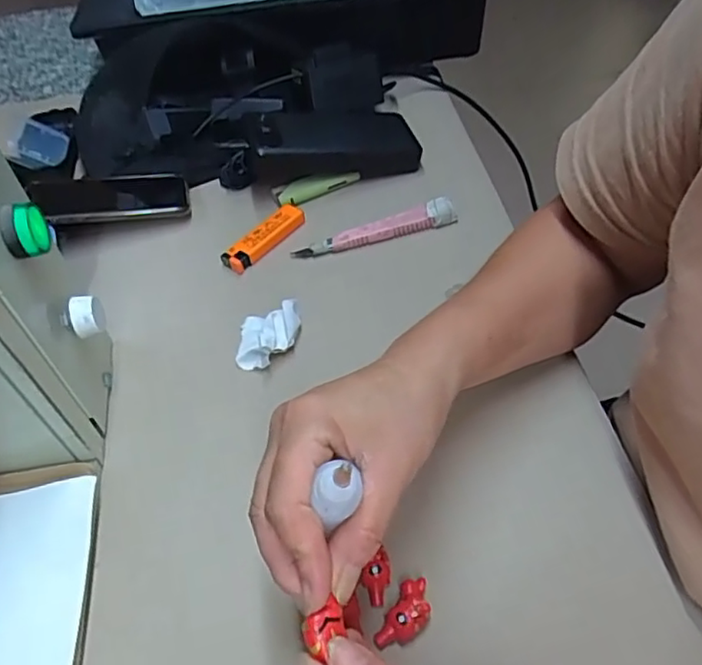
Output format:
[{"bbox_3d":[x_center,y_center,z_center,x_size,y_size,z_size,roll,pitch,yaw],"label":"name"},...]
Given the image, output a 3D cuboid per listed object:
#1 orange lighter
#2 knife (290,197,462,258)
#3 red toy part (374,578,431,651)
[{"bbox_3d":[-0.072,-0.082,0.516,0.025,0.013,0.079,29,56,26],"label":"orange lighter"},{"bbox_3d":[0.021,-0.085,0.509,0.138,0.017,0.020,-18,50,-10],"label":"knife"},{"bbox_3d":[0.029,0.145,0.316,0.019,0.012,0.037,23,56,23],"label":"red toy part"}]

